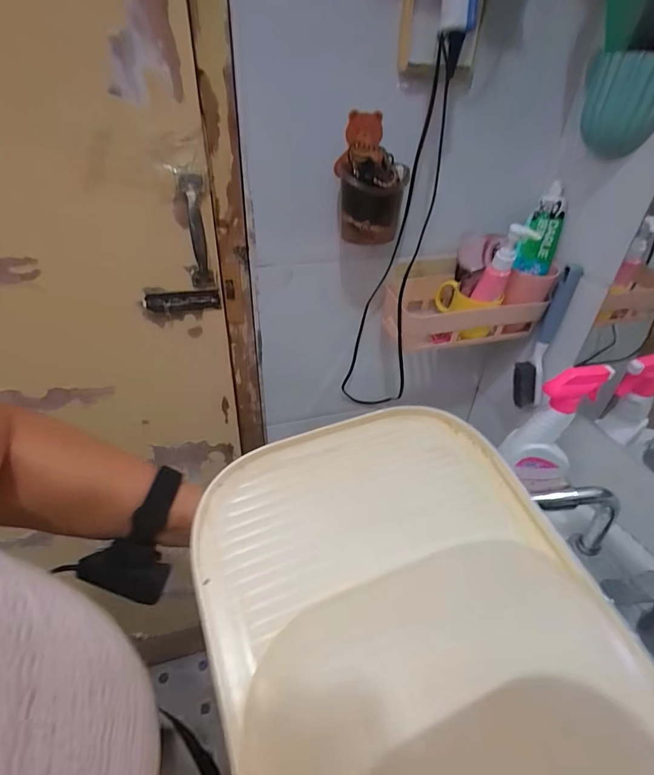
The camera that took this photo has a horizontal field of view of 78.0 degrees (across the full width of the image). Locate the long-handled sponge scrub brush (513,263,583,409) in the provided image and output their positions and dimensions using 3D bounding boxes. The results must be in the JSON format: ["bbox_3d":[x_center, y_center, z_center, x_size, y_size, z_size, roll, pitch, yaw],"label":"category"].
[{"bbox_3d":[0.322,-0.068,0.601,0.045,0.208,0.042,15,38,15],"label":"long-handled sponge scrub brush"}]

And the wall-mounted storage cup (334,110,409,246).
[{"bbox_3d":[0.054,-0.250,0.497,0.083,0.129,0.062,3,36,-1],"label":"wall-mounted storage cup"}]

